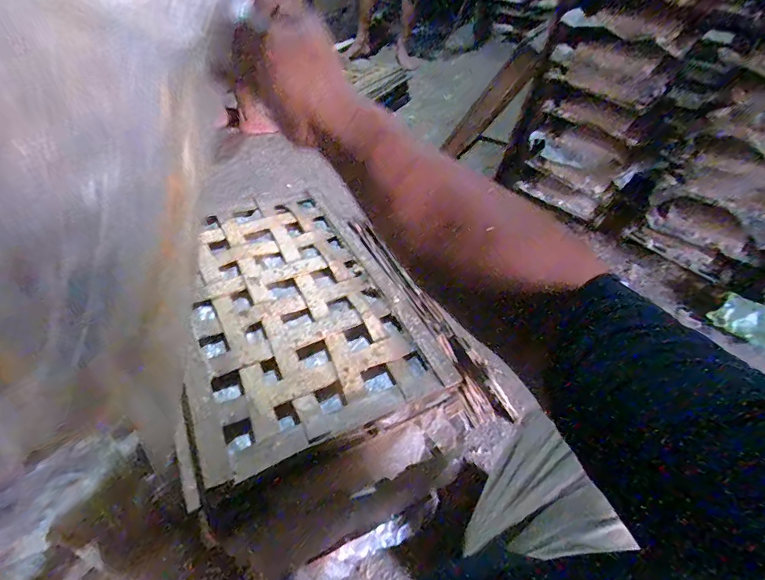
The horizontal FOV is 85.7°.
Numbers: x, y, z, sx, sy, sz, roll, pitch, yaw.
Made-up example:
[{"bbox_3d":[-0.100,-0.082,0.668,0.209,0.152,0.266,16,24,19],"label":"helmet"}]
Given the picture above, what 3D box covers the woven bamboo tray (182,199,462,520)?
[{"bbox_3d":[-0.152,0.010,0.642,0.341,0.030,0.492,-16,48,-22],"label":"woven bamboo tray"}]

